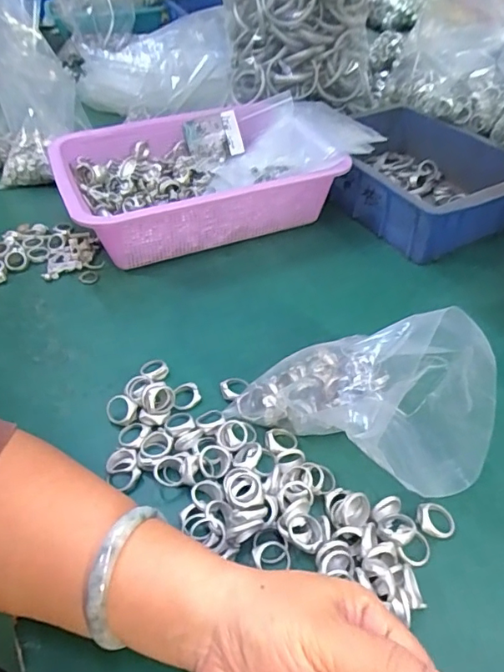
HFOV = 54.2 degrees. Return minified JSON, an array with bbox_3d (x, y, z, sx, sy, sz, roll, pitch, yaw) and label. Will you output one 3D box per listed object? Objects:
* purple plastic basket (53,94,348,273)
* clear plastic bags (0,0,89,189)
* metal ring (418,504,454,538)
[{"bbox_3d":[-0.065,-0.179,0.582,0.287,0.090,0.215,-18,46,-15],"label":"purple plastic basket"},{"bbox_3d":[-0.339,-0.355,0.647,0.168,0.254,0.204,-21,47,-18],"label":"clear plastic bags"},{"bbox_3d":[0.120,0.119,0.320,0.024,0.007,0.021,3,44,6],"label":"metal ring"}]

